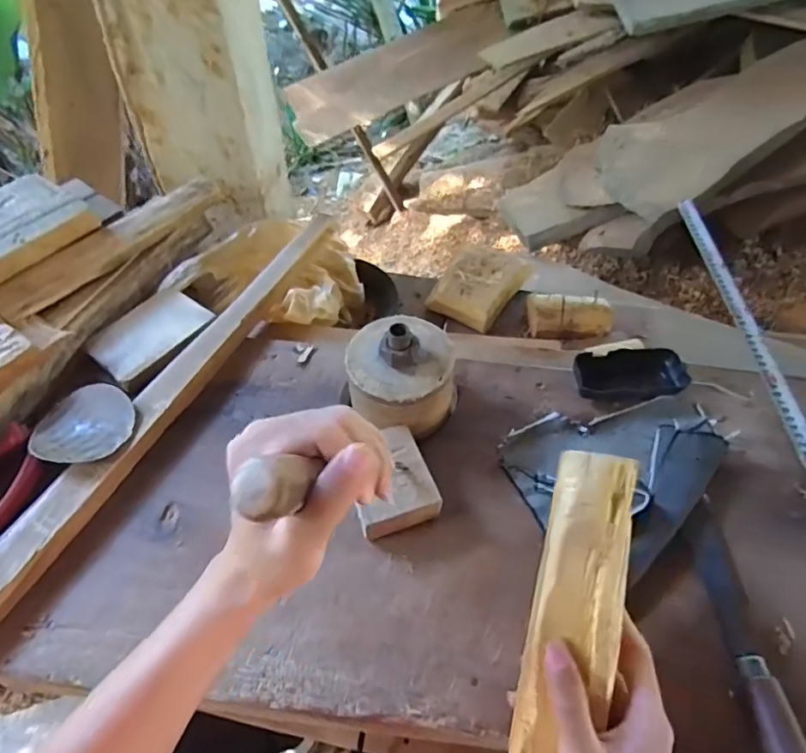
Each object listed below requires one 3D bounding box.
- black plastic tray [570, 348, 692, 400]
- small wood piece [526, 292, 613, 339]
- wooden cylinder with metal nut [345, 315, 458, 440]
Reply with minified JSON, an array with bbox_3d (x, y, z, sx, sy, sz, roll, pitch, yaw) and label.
[{"bbox_3d":[0.232,-0.002,0.550,0.113,0.023,0.054,-1,53,-2],"label":"black plastic tray"},{"bbox_3d":[0.227,-0.081,0.728,0.109,0.039,0.060,2,84,2],"label":"small wood piece"},{"bbox_3d":[-0.001,-0.002,0.514,0.107,0.095,0.106,-6,54,-5],"label":"wooden cylinder with metal nut"}]

